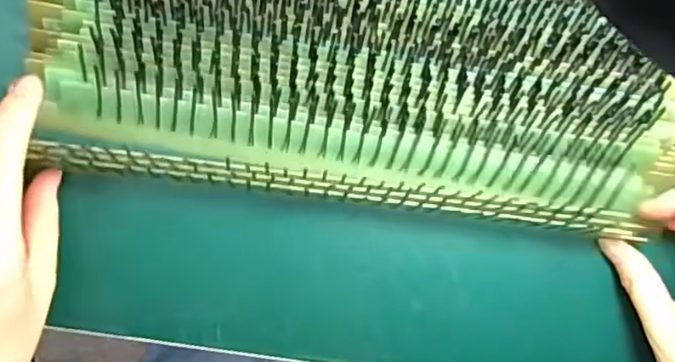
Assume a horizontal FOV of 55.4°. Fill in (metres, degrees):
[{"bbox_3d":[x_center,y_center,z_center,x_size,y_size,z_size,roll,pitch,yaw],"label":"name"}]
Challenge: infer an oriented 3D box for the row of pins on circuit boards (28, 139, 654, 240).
[{"bbox_3d":[0.009,0.006,0.294,0.275,0.024,0.013,8,93,-7],"label":"row of pins on circuit boards"}]

